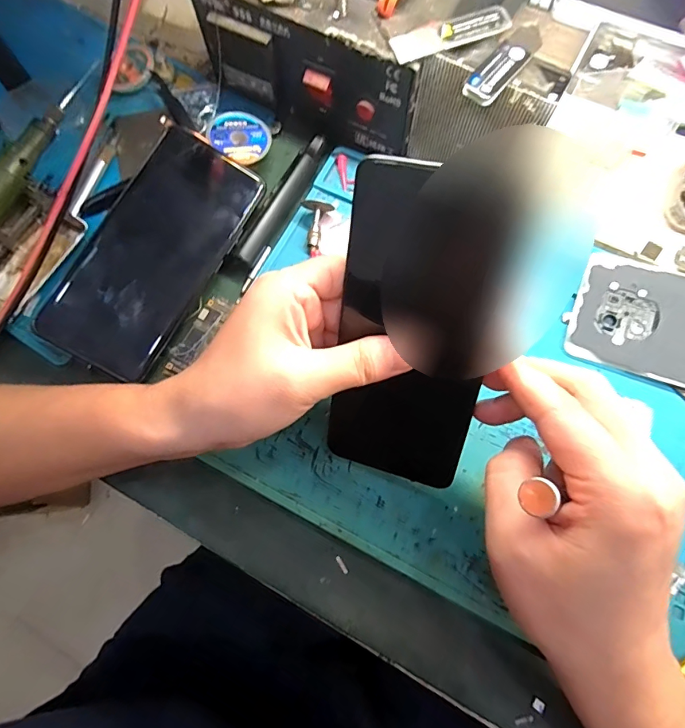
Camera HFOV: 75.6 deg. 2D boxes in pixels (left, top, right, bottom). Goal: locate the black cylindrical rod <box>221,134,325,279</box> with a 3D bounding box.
[{"bbox_3d":[-0.046,-0.114,0.316,0.016,0.008,0.125,25,75,9],"label":"black cylindrical rod"}]

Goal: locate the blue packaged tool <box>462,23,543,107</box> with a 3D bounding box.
[{"bbox_3d":[0.091,-0.167,0.246,0.018,0.007,0.061,37,78,12],"label":"blue packaged tool"}]

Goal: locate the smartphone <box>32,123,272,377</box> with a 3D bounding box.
[{"bbox_3d":[-0.122,-0.075,0.294,0.075,0.006,0.167,30,81,-9],"label":"smartphone"}]

